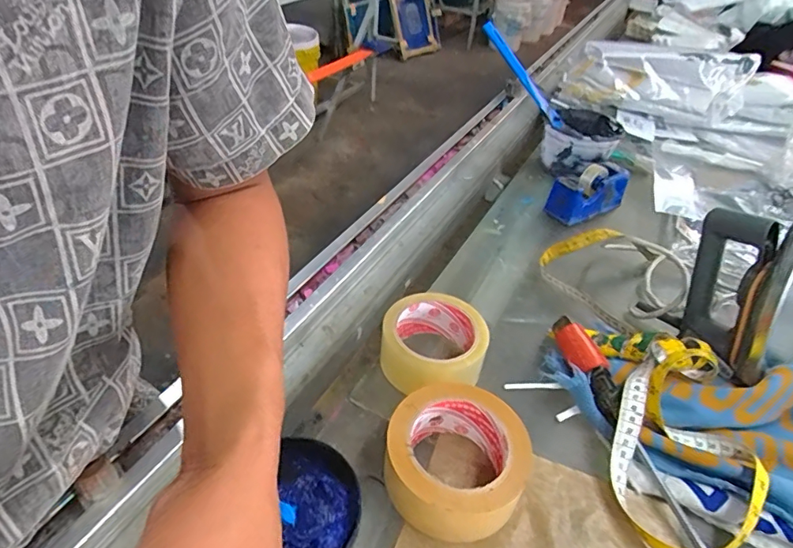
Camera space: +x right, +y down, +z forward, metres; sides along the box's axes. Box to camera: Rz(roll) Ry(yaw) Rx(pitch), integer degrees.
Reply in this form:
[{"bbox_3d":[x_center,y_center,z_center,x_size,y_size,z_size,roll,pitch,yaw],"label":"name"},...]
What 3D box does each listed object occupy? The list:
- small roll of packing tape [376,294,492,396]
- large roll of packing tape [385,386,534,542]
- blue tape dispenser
[{"bbox_3d":[0.037,0.071,0.497,0.100,0.055,0.091,3,39,-3],"label":"small roll of packing tape"},{"bbox_3d":[0.047,0.150,0.408,0.110,0.053,0.111,3,39,-3],"label":"large roll of packing tape"},{"bbox_3d":[0.290,-0.122,0.755,0.130,0.058,0.054,-17,44,-24],"label":"blue tape dispenser"}]

